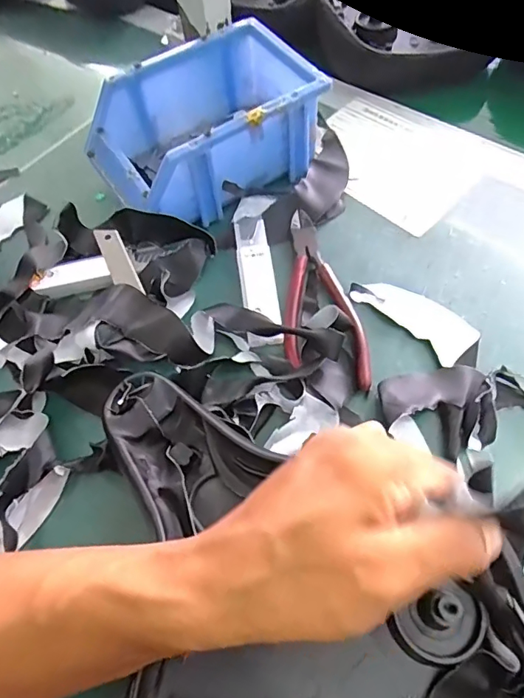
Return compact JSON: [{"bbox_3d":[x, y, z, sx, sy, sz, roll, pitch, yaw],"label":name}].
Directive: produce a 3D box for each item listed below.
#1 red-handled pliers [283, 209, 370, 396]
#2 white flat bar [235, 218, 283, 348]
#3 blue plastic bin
[{"bbox_3d":[0.041,-0.041,0.359,0.054,0.010,0.157,-4,60,1],"label":"red-handled pliers"},{"bbox_3d":[-0.004,-0.055,0.364,0.026,0.009,0.111,-7,60,-1],"label":"white flat bar"},{"bbox_3d":[-0.044,-0.182,0.405,0.180,0.077,0.118,-28,62,-13],"label":"blue plastic bin"}]

